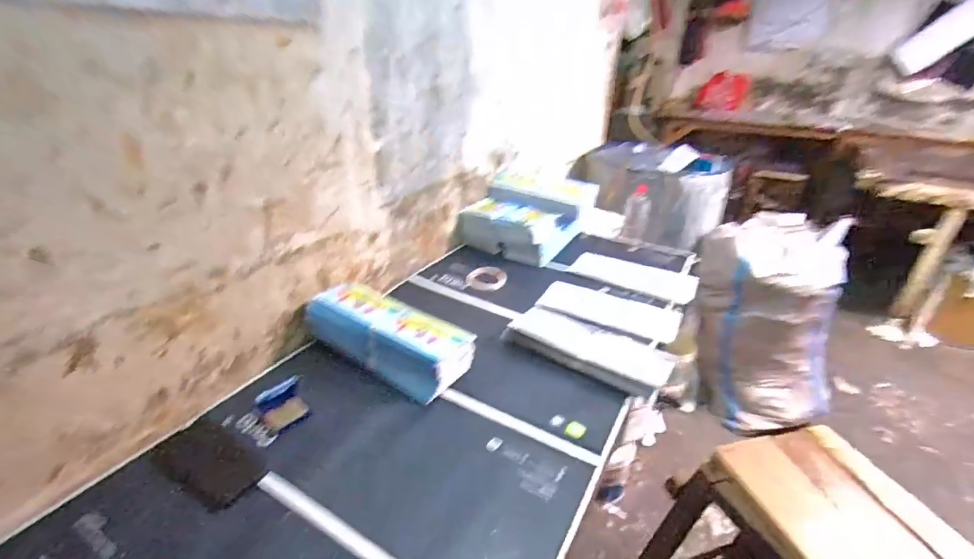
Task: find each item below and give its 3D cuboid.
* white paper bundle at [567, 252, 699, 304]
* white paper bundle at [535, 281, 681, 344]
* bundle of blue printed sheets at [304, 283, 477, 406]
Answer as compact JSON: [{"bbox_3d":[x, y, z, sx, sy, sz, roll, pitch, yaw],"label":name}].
[{"bbox_3d":[0.392,-0.011,1.210,0.317,0.023,0.133,18,32,27],"label":"white paper bundle"},{"bbox_3d":[0.287,0.071,1.065,0.314,0.016,0.134,16,31,23],"label":"white paper bundle"},{"bbox_3d":[-0.202,0.104,0.882,0.324,0.089,0.139,18,32,27],"label":"bundle of blue printed sheets"}]

